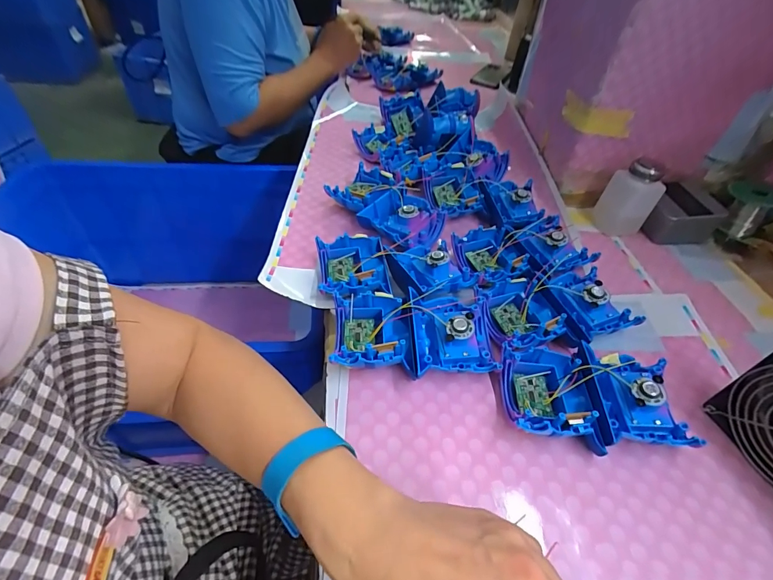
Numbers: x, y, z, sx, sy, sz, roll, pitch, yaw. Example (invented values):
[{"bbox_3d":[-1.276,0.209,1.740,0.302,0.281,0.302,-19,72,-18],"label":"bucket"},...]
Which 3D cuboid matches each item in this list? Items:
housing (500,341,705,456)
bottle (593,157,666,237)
[{"bbox_3d":[0.183,0.099,0.349,0.153,0.039,0.093,4,46,0],"label":"housing"},{"bbox_3d":[0.341,-0.131,0.541,0.052,0.097,0.054,-6,46,-9],"label":"bottle"}]

